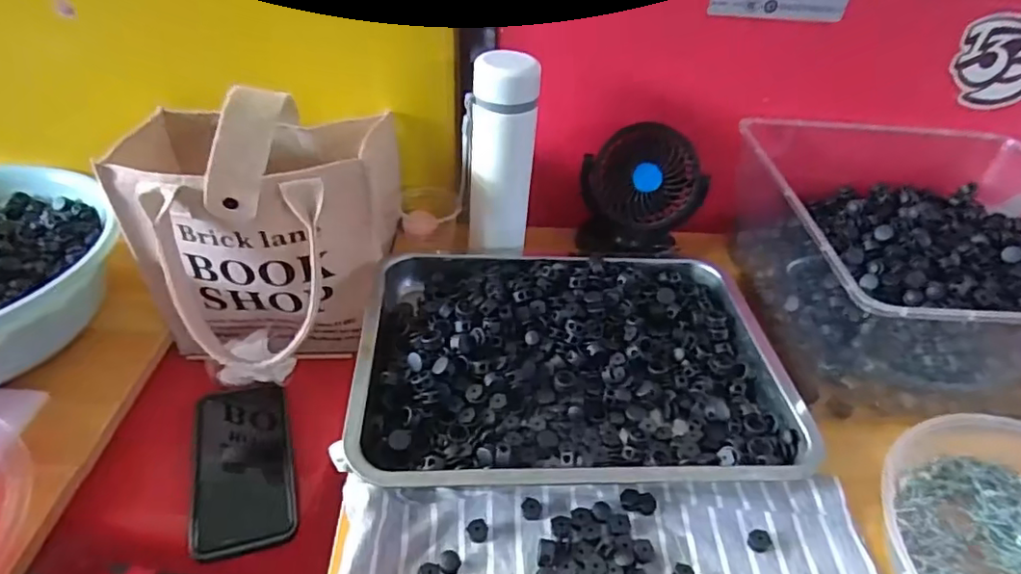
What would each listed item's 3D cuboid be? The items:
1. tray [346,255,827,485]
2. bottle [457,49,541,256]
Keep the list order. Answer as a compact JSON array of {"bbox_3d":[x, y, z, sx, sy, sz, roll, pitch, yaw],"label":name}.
[{"bbox_3d":[0.051,0.050,0.494,0.335,0.031,0.244,0,45,-4],"label":"tray"},{"bbox_3d":[-0.013,-0.120,0.558,0.068,0.184,0.050,3,43,-2],"label":"bottle"}]

